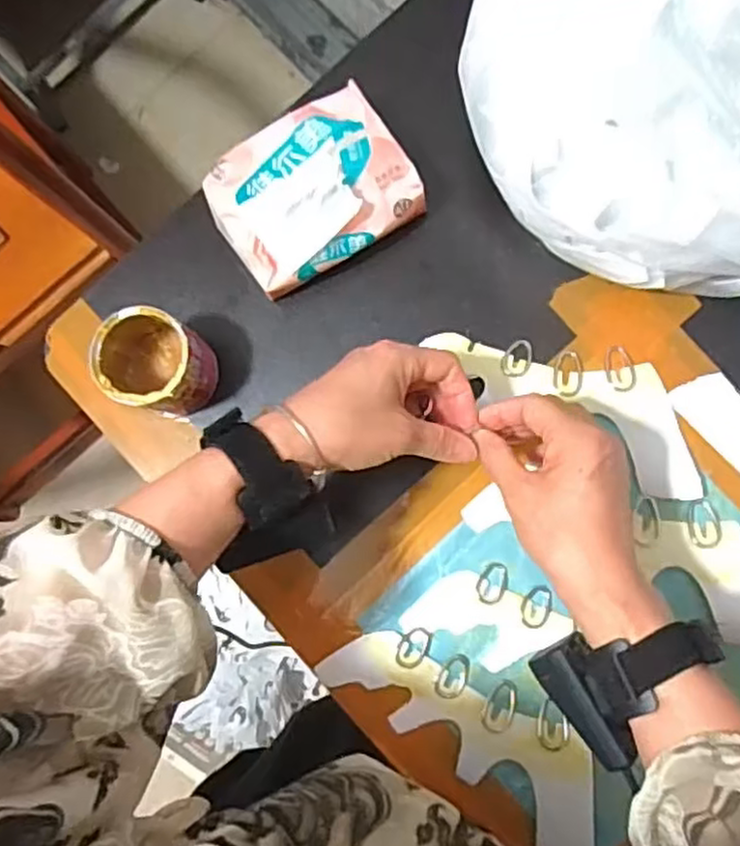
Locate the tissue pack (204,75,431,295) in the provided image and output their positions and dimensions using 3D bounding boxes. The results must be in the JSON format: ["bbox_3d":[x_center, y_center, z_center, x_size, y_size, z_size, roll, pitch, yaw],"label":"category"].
[{"bbox_3d":[-0.041,-0.160,0.504,0.130,0.067,0.100,-32,82,0],"label":"tissue pack"}]

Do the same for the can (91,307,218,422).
[{"bbox_3d":[-0.147,-0.041,0.496,0.071,0.075,0.062,38,87,8],"label":"can"}]

